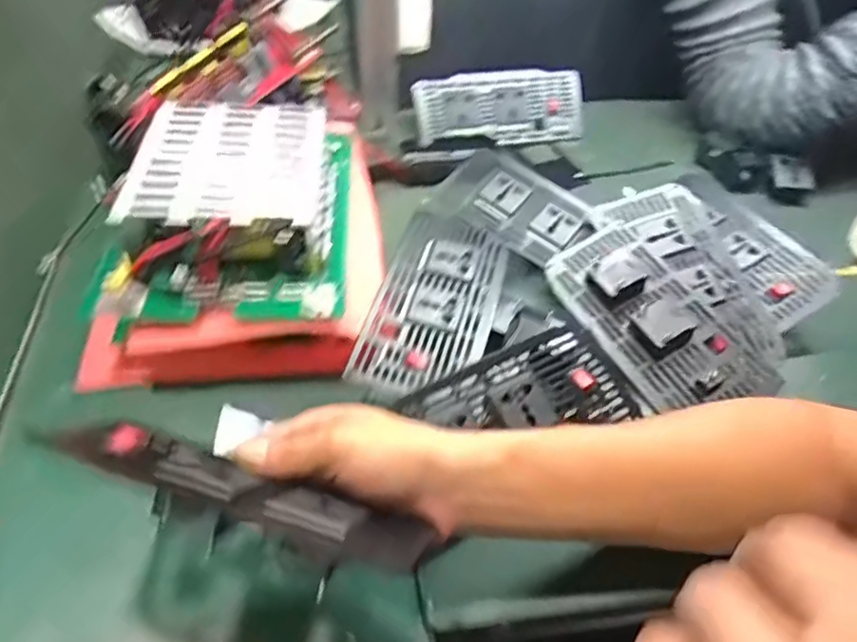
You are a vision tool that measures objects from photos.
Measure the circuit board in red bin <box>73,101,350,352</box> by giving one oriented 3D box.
[{"bbox_3d":[-0.154,-0.101,0.529,0.176,0.080,0.236,0,45,-3],"label":"circuit board in red bin"}]

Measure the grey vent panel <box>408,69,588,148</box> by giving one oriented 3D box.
[{"bbox_3d":[0.084,-0.242,0.740,0.192,0.081,0.034,-5,15,-3],"label":"grey vent panel"}]

